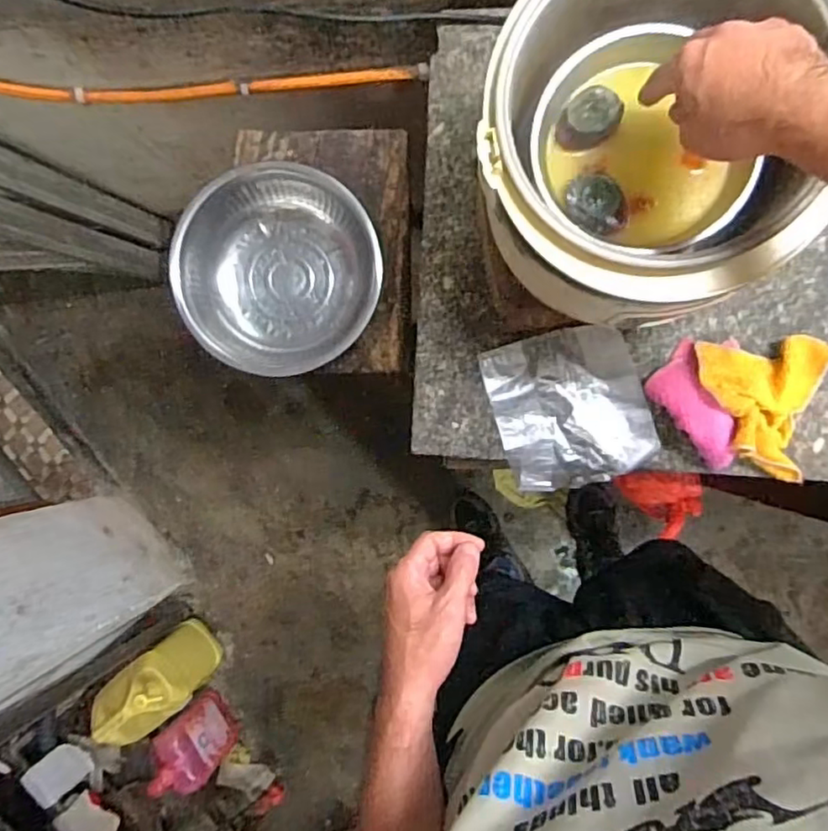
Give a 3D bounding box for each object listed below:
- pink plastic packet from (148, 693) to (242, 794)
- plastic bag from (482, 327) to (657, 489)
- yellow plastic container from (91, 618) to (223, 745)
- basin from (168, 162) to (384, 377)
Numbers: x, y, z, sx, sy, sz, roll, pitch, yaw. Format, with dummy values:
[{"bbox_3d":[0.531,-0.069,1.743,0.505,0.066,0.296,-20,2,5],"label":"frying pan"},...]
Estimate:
[{"bbox_3d":[-0.489,0.738,1.395,0.145,0.237,0.117,42,95,4],"label":"pink plastic packet"},{"bbox_3d":[0.160,-0.007,0.638,0.147,0.011,0.159,-17,91,10],"label":"plastic bag"},{"bbox_3d":[-0.552,0.581,1.364,0.209,0.295,0.145,-42,87,5],"label":"yellow plastic container"},{"bbox_3d":[-0.154,-0.166,0.742,0.231,0.095,0.225,-3,91,6],"label":"basin"}]

